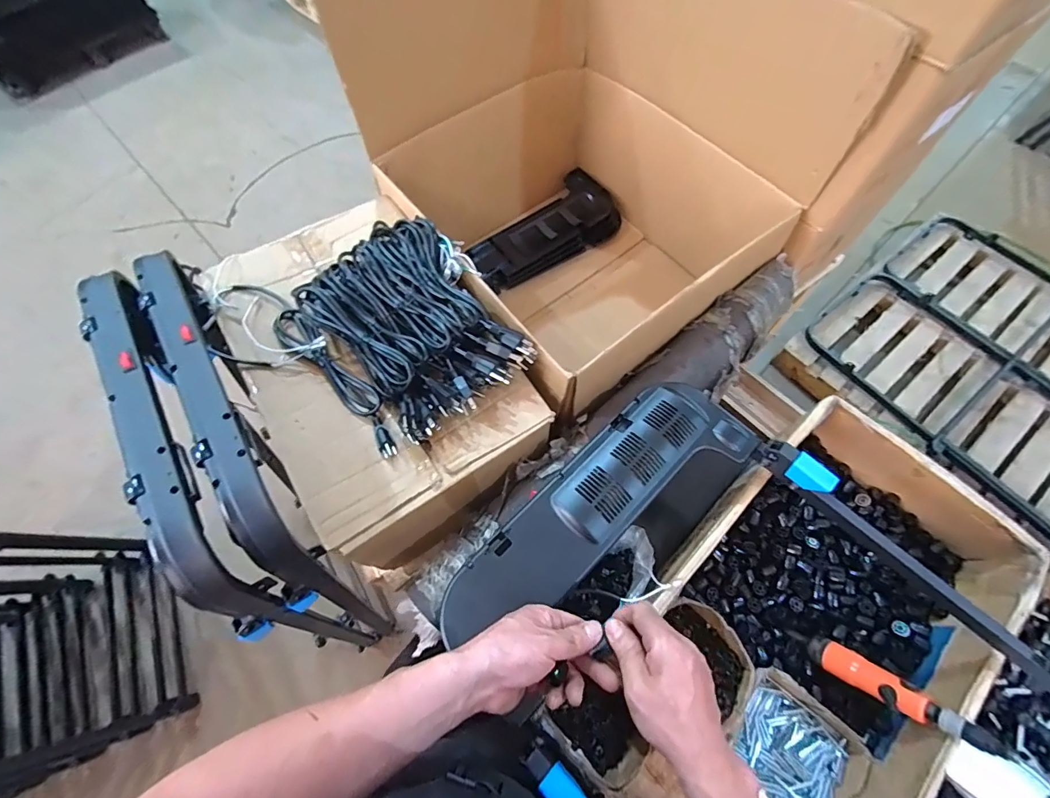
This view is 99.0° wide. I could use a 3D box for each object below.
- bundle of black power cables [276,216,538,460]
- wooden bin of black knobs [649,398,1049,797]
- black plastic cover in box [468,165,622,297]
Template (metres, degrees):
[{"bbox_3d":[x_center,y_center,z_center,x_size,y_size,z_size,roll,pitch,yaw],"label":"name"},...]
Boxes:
[{"bbox_3d":[-0.190,-0.103,0.665,0.284,0.071,0.330,-34,69,-14],"label":"bundle of black power cables"},{"bbox_3d":[0.430,0.285,0.653,0.512,0.150,0.347,-40,70,-17],"label":"wooden bin of black knobs"},{"bbox_3d":[0.060,-0.382,1.050,0.386,0.047,0.186,-42,71,-17],"label":"black plastic cover in box"}]

